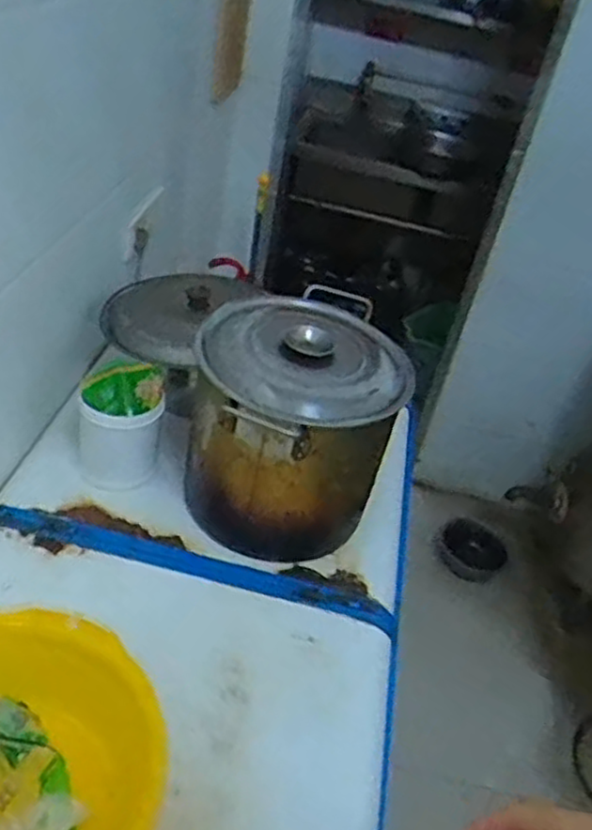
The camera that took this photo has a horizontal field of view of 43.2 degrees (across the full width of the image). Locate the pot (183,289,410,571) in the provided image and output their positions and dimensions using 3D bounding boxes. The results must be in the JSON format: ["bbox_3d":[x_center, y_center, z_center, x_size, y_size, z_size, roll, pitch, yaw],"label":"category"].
[{"bbox_3d":[-0.009,0.022,1.003,0.257,0.252,0.288,17,37,5],"label":"pot"}]

